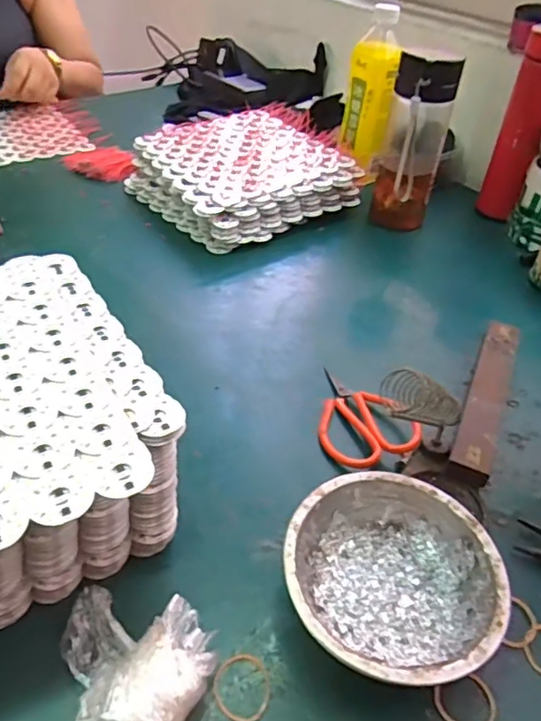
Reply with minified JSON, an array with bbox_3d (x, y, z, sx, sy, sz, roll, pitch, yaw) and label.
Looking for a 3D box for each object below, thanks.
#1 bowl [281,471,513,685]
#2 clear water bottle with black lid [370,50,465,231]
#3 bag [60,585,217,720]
[{"bbox_3d":[0.071,0.134,0.346,0.123,0.047,0.124,4,41,-4],"label":"bowl"},{"bbox_3d":[0.165,-0.246,0.667,0.071,0.195,0.058,17,42,11],"label":"clear water bottle with black lid"},{"bbox_3d":[-0.075,0.160,0.310,0.089,0.032,0.074,35,48,28],"label":"bag"}]

